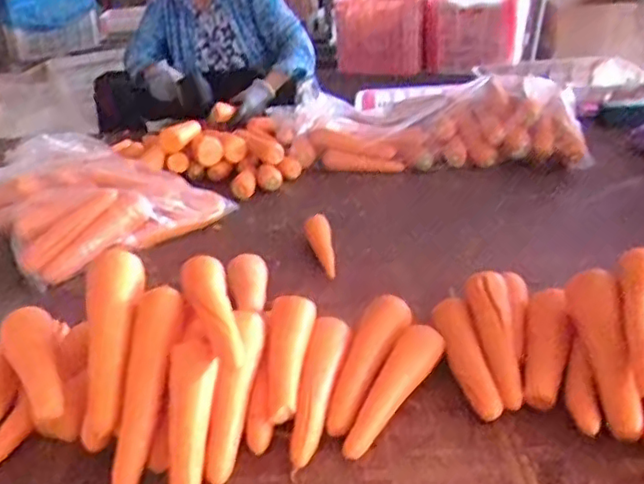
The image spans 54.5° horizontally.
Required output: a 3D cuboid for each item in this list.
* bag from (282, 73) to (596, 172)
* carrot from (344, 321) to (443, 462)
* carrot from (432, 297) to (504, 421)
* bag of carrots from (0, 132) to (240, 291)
[{"bbox_3d":[0.232,-0.272,1.393,0.651,0.134,0.279,4,30,13],"label":"bag"},{"bbox_3d":[0.076,0.159,0.692,0.046,0.038,0.191,18,49,33],"label":"carrot"},{"bbox_3d":[0.167,0.130,0.728,0.037,0.032,0.168,-8,45,-7],"label":"carrot"},{"bbox_3d":[-0.424,-0.098,1.149,0.347,0.091,0.427,-24,35,-31],"label":"bag of carrots"}]

